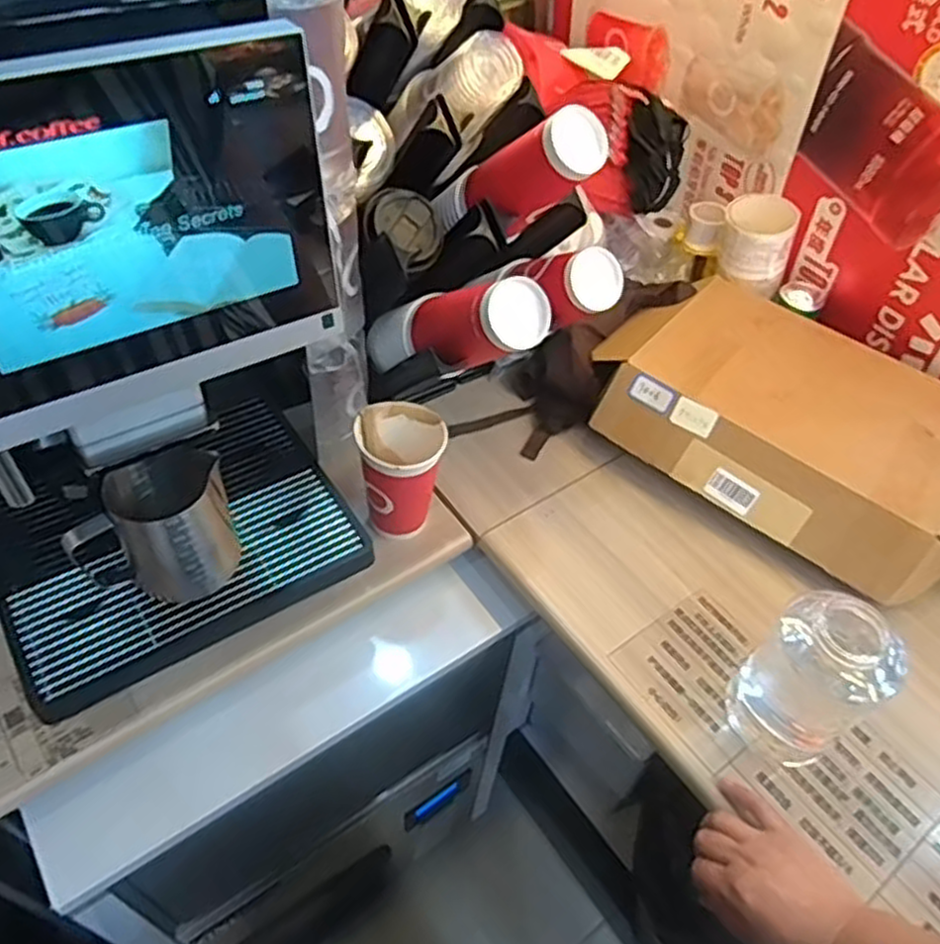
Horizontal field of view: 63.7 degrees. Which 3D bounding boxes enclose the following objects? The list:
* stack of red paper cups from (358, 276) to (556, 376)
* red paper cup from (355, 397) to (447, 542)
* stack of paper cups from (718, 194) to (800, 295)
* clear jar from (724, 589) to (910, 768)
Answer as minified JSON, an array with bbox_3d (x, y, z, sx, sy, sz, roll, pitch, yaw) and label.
[{"bbox_3d":[-0.026,-0.141,0.756,0.067,0.070,0.259,-30,18,-27],"label":"stack of red paper cups"},{"bbox_3d":[-0.069,0.003,0.759,0.083,0.130,0.081,3,50,-3],"label":"red paper cup"},{"bbox_3d":[0.361,-0.295,0.952,0.088,0.088,0.081,18,51,10],"label":"stack of paper cups"},{"bbox_3d":[0.289,0.172,0.639,0.088,0.149,0.093,3,50,-3],"label":"clear jar"}]

